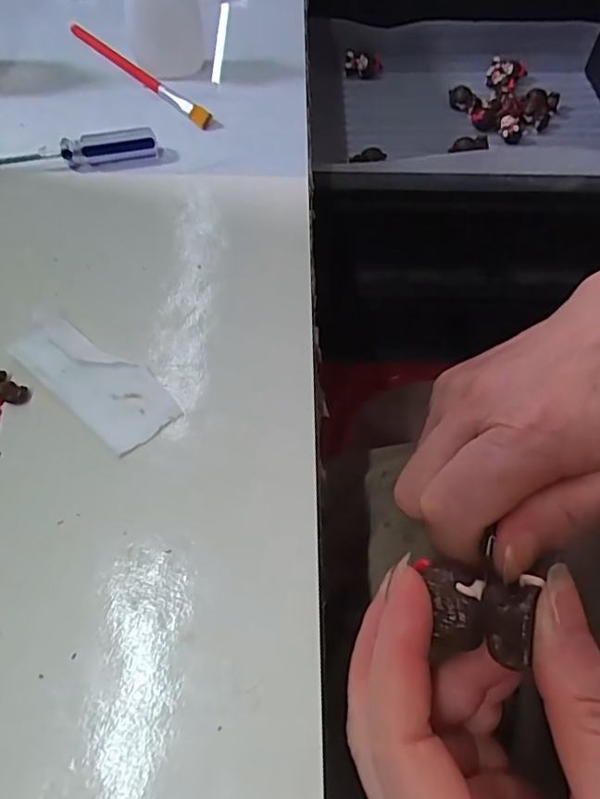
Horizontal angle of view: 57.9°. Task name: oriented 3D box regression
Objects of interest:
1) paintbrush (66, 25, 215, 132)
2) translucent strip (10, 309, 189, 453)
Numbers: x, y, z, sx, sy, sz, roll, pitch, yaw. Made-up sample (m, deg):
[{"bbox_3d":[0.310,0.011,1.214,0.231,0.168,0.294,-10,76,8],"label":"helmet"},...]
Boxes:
[{"bbox_3d":[-0.105,-0.213,0.350,0.009,0.007,0.141,-39,67,-22],"label":"paintbrush"},{"bbox_3d":[-0.086,-0.010,0.228,0.073,0.013,0.033,37,65,18],"label":"translucent strip"}]

